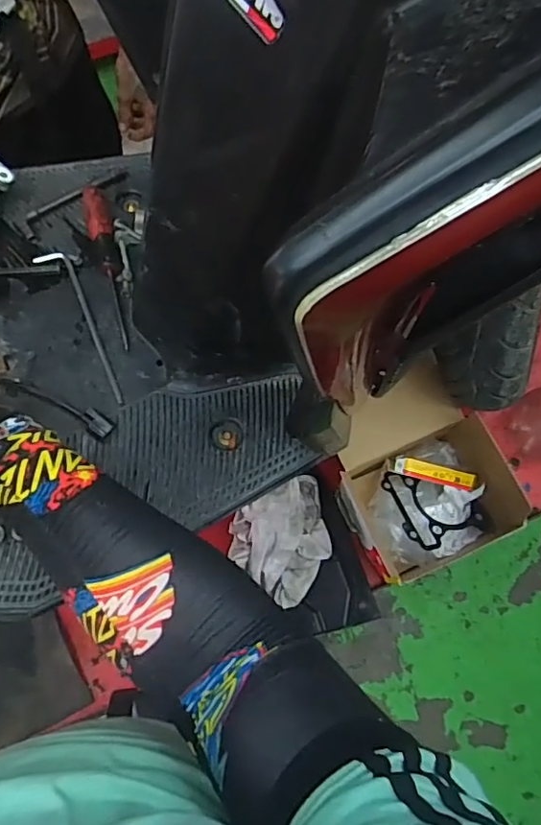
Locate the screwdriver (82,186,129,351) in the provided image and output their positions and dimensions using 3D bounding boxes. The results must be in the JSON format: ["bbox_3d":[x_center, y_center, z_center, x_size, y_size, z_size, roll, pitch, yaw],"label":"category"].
[{"bbox_3d":[-0.146,-0.133,0.514,0.022,0.024,0.153,-15,76,-5],"label":"screwdriver"}]

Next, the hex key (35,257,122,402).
[{"bbox_3d":[-0.164,-0.081,0.508,0.027,0.005,0.162,-32,78,-8],"label":"hex key"}]

